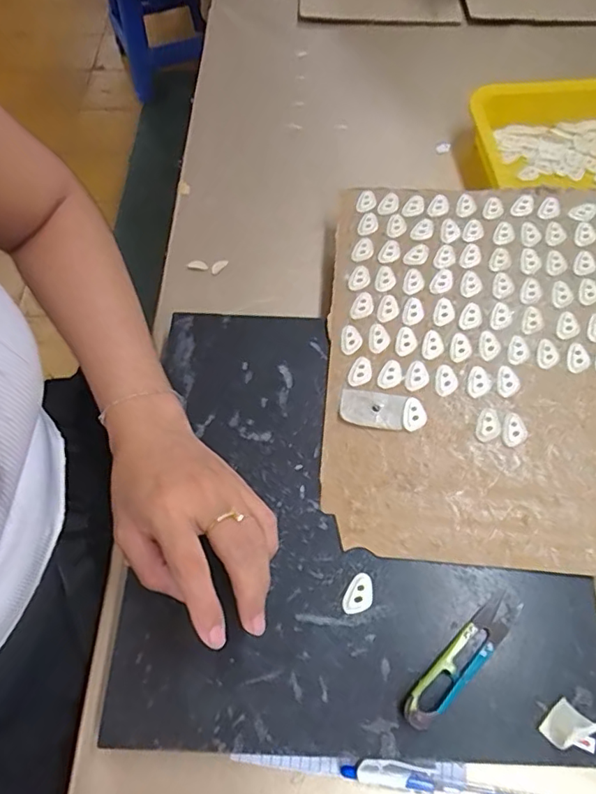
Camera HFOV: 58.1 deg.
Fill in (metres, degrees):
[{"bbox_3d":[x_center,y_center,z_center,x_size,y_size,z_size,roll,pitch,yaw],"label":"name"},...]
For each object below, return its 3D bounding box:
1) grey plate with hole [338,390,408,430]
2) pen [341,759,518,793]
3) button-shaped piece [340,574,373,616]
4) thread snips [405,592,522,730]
[{"bbox_3d":[0.054,0.009,0.396,0.046,0.004,0.028,11,63,5],"label":"grey plate with hole"},{"bbox_3d":[0.094,0.227,0.312,0.134,0.009,0.013,8,63,3],"label":"pen"},{"bbox_3d":[0.039,0.126,0.342,0.017,0.004,0.026,29,66,13],"label":"button-shaped piece"},{"bbox_3d":[0.100,0.158,0.323,0.095,0.008,0.020,-39,70,-19],"label":"thread snips"}]

